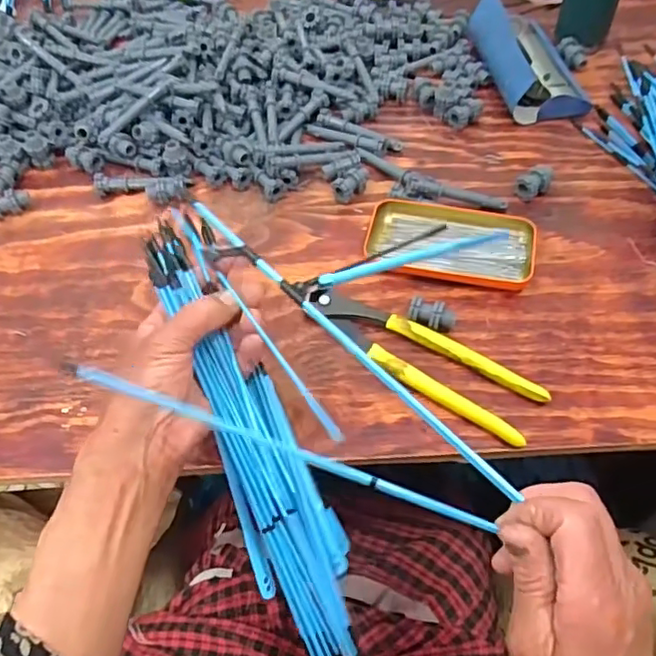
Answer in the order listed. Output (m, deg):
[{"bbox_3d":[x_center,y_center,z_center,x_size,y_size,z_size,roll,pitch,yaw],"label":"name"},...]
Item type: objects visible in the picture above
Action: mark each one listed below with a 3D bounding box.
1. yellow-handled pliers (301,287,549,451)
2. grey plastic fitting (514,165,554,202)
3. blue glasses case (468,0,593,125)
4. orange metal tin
[{"bbox_3d":[0.068,0.023,0.472,0.200,0.016,0.053,27,62,19],"label":"yellow-handled pliers"},{"bbox_3d":[0.197,-0.138,0.570,0.035,0.024,0.021,-34,61,-18],"label":"grey plastic fitting"},{"bbox_3d":[0.222,-0.302,0.655,0.090,0.053,0.168,-8,56,-3],"label":"blue glasses case"},{"bbox_3d":[0.109,-0.079,0.536,0.145,0.018,0.081,10,57,9],"label":"orange metal tin"}]

